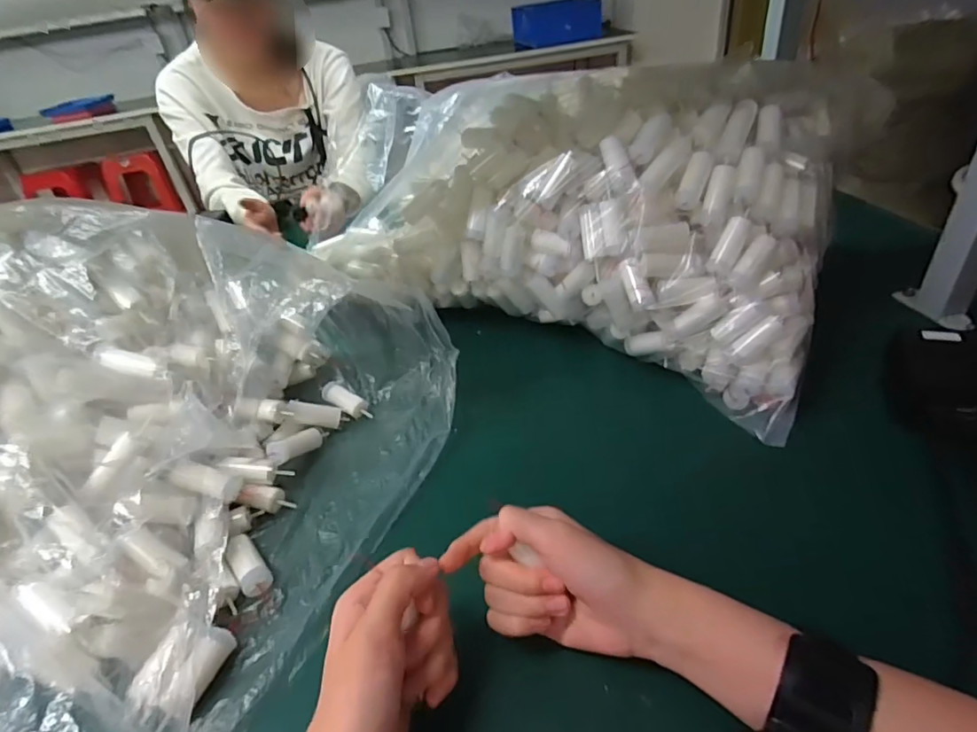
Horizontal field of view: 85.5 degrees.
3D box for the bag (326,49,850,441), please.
[{"bbox_3d":[0.088,-0.171,0.569,0.509,0.214,0.286,18,44,31],"label":"bag"}]

